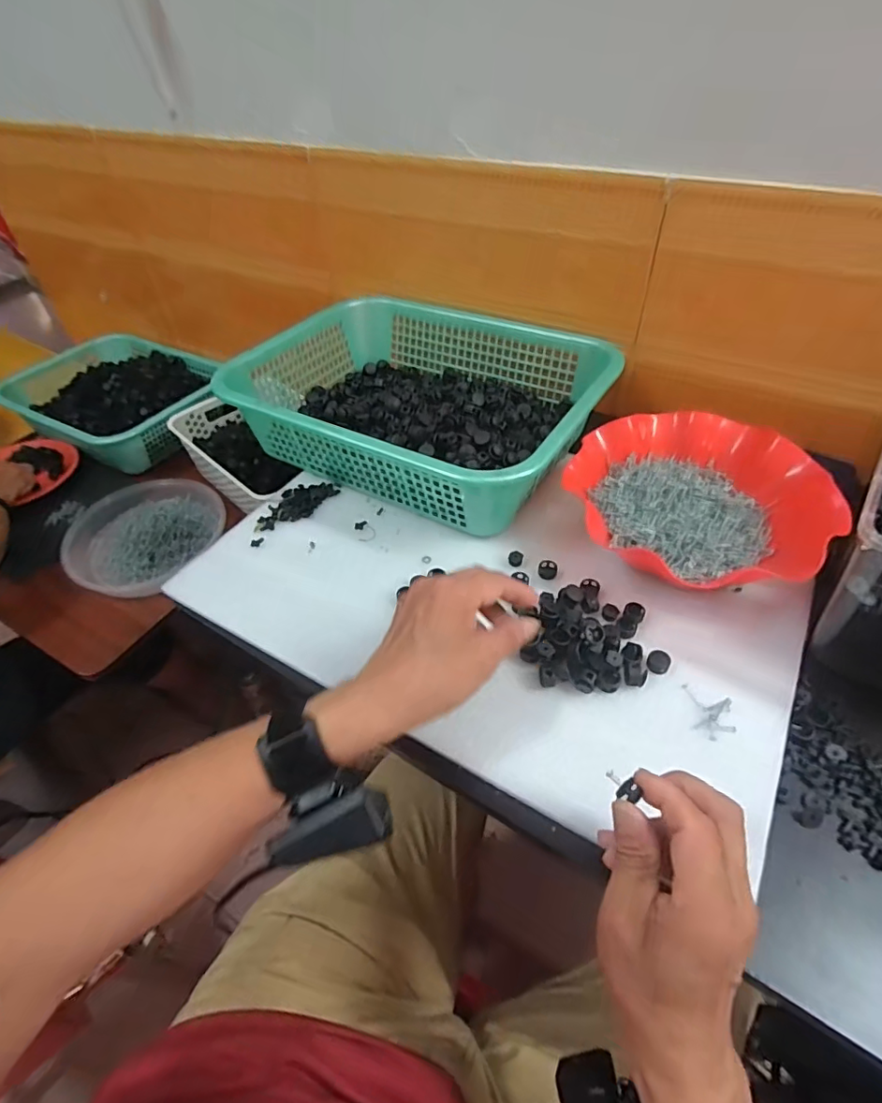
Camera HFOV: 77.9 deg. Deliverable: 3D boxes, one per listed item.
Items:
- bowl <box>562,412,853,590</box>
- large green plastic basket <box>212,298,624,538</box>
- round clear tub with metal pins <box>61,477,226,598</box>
[{"bbox_3d":[0.237,-0.051,0.507,0.220,0.046,0.215,0,54,1],"label":"bowl"},{"bbox_3d":[-0.023,-0.175,0.616,0.383,0.116,0.292,23,54,21],"label":"large green plastic basket"},{"bbox_3d":[-0.470,-0.036,0.844,0.219,0.056,0.233,-2,47,2],"label":"round clear tub with metal pins"}]

